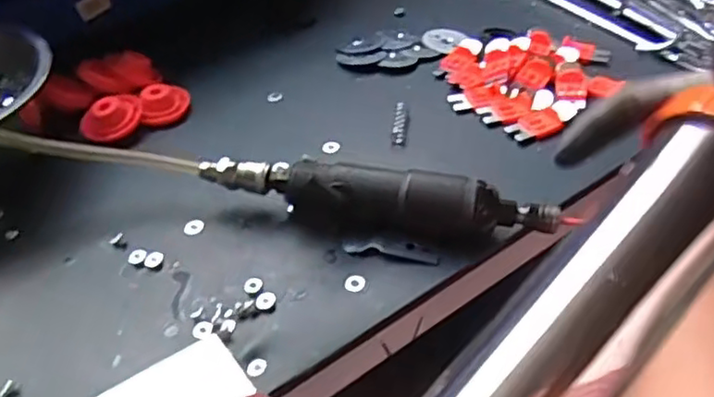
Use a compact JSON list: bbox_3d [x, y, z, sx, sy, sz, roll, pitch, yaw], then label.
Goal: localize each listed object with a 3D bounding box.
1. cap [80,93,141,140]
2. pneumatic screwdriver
[{"bbox_3d":[-0.201,-0.067,0.538,0.049,0.018,0.038,-32,90,-31],"label":"cap"},{"bbox_3d":[0.019,-0.001,0.438,0.253,0.040,0.040,5,42,6],"label":"pneumatic screwdriver"}]

